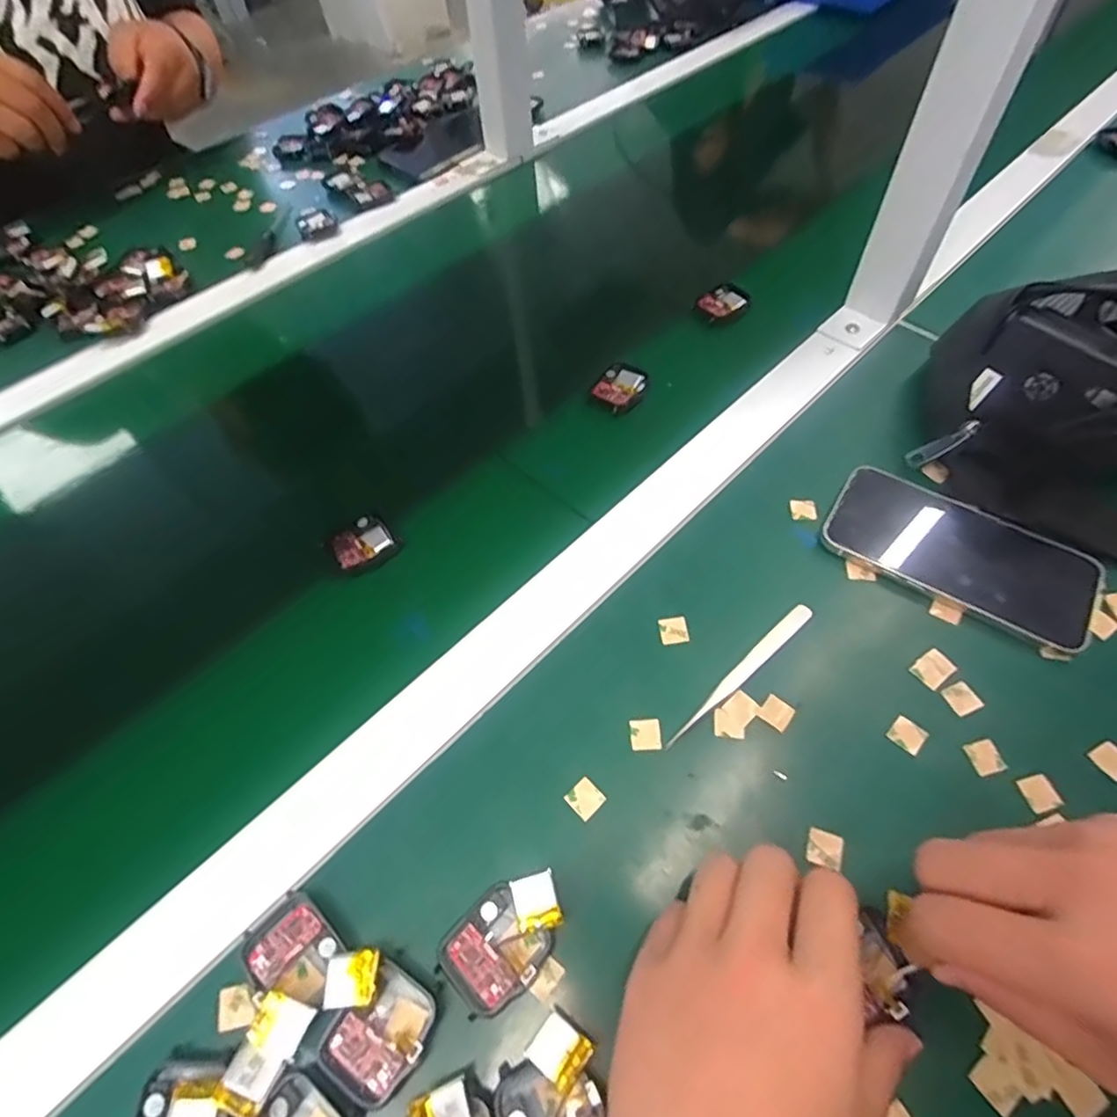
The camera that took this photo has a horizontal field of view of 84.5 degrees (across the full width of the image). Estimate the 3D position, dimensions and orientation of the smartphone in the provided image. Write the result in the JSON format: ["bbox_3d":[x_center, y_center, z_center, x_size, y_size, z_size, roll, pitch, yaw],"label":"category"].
[{"bbox_3d":[0.240,-0.005,0.365,0.148,0.012,0.074,27,63,20],"label":"smartphone"}]

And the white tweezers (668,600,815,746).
[{"bbox_3d":[0.101,0.062,0.337,0.114,0.006,0.010,-38,62,-19],"label":"white tweezers"}]

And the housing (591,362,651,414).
[{"bbox_3d":[0.048,-0.130,0.462,0.039,0.008,0.046,30,64,21],"label":"housing"}]

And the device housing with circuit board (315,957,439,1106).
[{"bbox_3d":[-0.073,0.193,0.252,0.037,0.010,0.042,28,63,20],"label":"device housing with circuit board"}]

